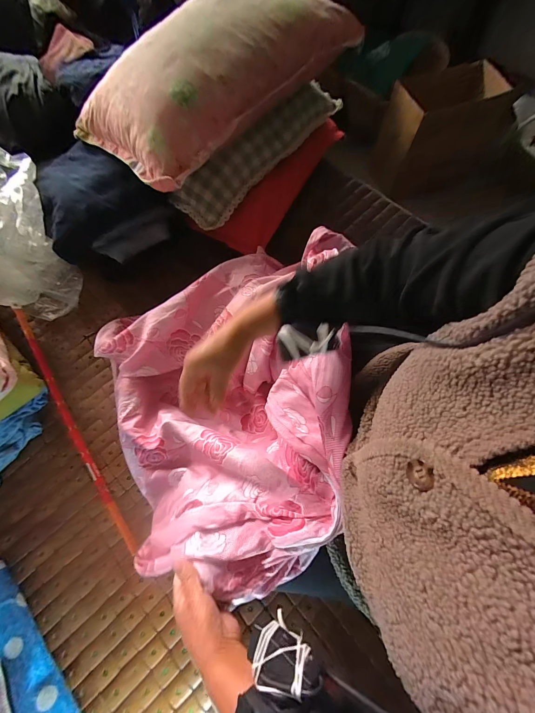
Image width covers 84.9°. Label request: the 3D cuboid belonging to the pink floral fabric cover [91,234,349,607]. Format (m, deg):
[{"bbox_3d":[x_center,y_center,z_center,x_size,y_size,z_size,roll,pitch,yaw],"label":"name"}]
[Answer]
[{"bbox_3d":[-0.098,0.060,0.507,0.404,0.227,0.546,-1,70,2],"label":"pink floral fabric cover"}]

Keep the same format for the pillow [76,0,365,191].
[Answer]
[{"bbox_3d":[-0.084,-0.598,0.608,0.324,0.144,0.602,43,77,16],"label":"pillow"}]

